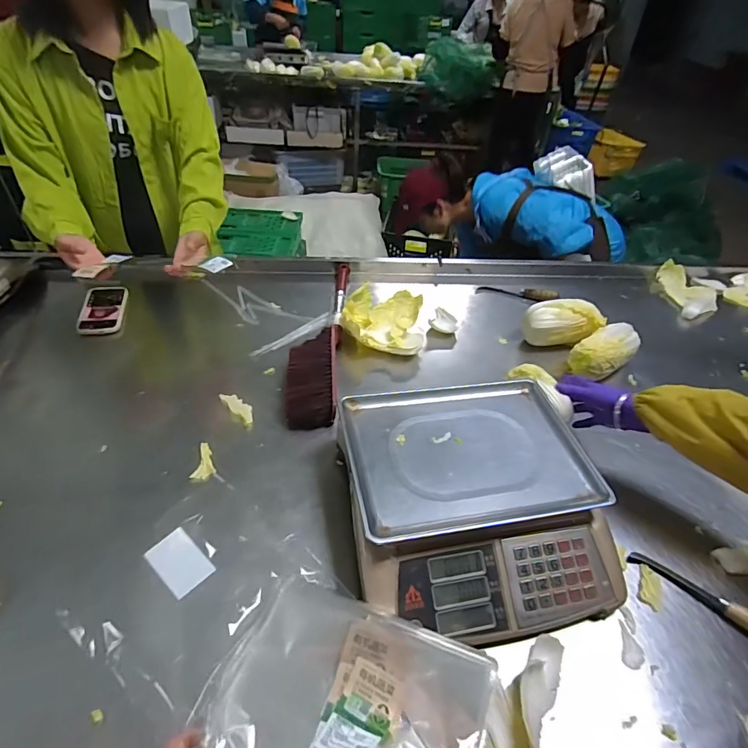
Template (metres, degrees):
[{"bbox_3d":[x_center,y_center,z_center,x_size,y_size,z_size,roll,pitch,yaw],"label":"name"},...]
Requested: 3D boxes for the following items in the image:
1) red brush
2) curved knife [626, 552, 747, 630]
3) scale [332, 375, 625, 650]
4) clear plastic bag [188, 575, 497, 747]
[{"bbox_3d":[-0.114,-0.097,0.970,0.098,0.053,0.517,3,42,-2],"label":"red brush"},{"bbox_3d":[0.454,0.299,0.612,0.200,0.032,0.028,32,49,26],"label":"curved knife"},{"bbox_3d":[0.136,0.175,0.649,0.343,0.112,0.346,-6,43,-12],"label":"scale"},{"bbox_3d":[-0.030,0.315,0.448,0.262,0.073,0.188,17,44,13],"label":"clear plastic bag"}]

